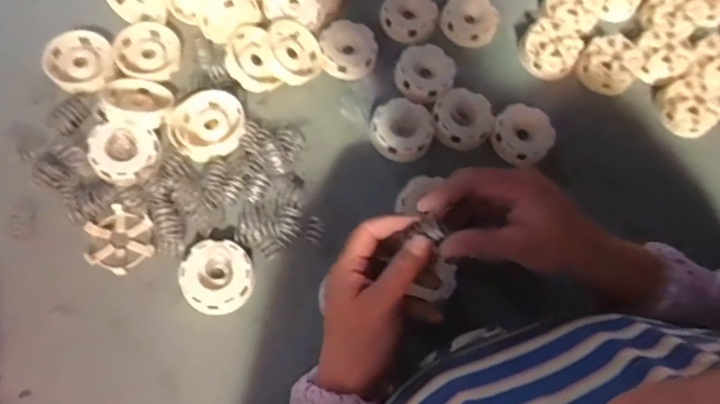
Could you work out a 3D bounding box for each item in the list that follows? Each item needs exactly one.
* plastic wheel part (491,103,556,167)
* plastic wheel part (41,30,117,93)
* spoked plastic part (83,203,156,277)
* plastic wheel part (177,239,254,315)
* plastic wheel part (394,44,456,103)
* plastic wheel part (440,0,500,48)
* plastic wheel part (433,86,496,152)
[{"bbox_3d":[0.177,-0.071,0.580,0.063,0.033,0.058,2,69,-5],"label":"plastic wheel part"},{"bbox_3d":[-0.298,-0.150,0.566,0.066,0.018,0.073,-40,77,-17],"label":"plastic wheel part"},{"bbox_3d":[-0.229,0.036,0.502,0.063,0.012,0.060,2,69,-5],"label":"spoked plastic part"},{"bbox_3d":[-0.132,0.069,0.487,0.063,0.014,0.069,2,69,-5],"label":"plastic wheel part"},{"bbox_3d":[0.073,-0.143,0.596,0.065,0.025,0.061,2,69,-5],"label":"plastic wheel part"},{"bbox_3d":[0.131,-0.218,0.635,0.065,0.018,0.068,2,69,-5],"label":"plastic wheel part"},{"bbox_3d":[0.111,-0.090,0.581,0.064,0.031,0.065,32,70,7],"label":"plastic wheel part"}]

